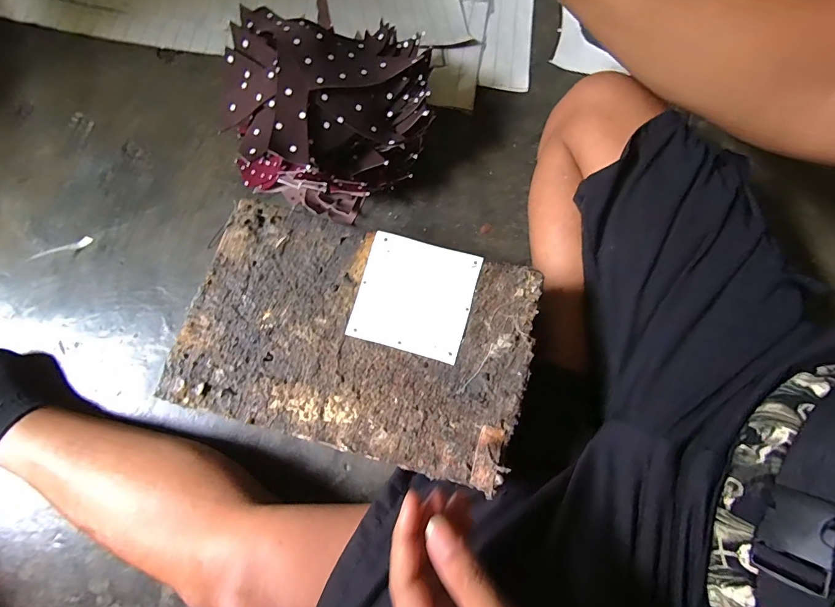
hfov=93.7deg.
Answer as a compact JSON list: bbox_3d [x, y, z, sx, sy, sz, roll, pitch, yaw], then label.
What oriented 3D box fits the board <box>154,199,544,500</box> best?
[{"bbox_3d":[-0.052,0.026,0.347,0.295,0.012,0.191,16,77,3],"label":"board"}]

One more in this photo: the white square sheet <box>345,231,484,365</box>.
[{"bbox_3d":[-0.002,-0.008,0.354,0.099,0.006,0.100,16,77,3],"label":"white square sheet"}]

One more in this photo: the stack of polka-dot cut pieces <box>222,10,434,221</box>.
[{"bbox_3d":[-0.114,-0.237,0.497,0.238,0.152,0.202,12,77,2],"label":"stack of polka-dot cut pieces"}]

